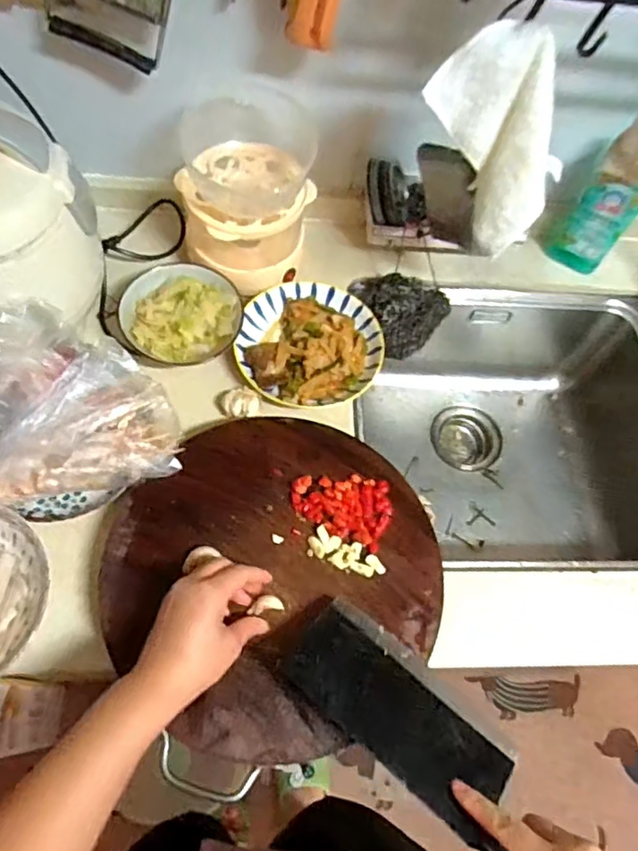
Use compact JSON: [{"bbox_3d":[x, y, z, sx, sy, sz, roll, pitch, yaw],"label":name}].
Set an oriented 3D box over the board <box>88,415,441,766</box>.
[{"bbox_3d":[-0.041,0.132,0.568,0.305,0.024,0.296,1,65,-3],"label":"board"}]

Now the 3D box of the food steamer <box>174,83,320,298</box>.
[{"bbox_3d":[-0.083,-0.266,0.686,0.153,0.157,0.163,-2,65,-5],"label":"food steamer"}]

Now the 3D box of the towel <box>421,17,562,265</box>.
[{"bbox_3d":[0.157,-0.246,0.504,0.072,0.143,0.117,-38,73,-19],"label":"towel"}]

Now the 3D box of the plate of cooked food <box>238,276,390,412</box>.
[{"bbox_3d":[-0.009,-0.101,0.697,0.167,0.043,0.162,1,65,-3],"label":"plate of cooked food"}]

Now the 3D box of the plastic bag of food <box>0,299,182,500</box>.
[{"bbox_3d":[-0.274,-0.025,0.557,0.257,0.115,0.166,-4,65,-5],"label":"plastic bag of food"}]

